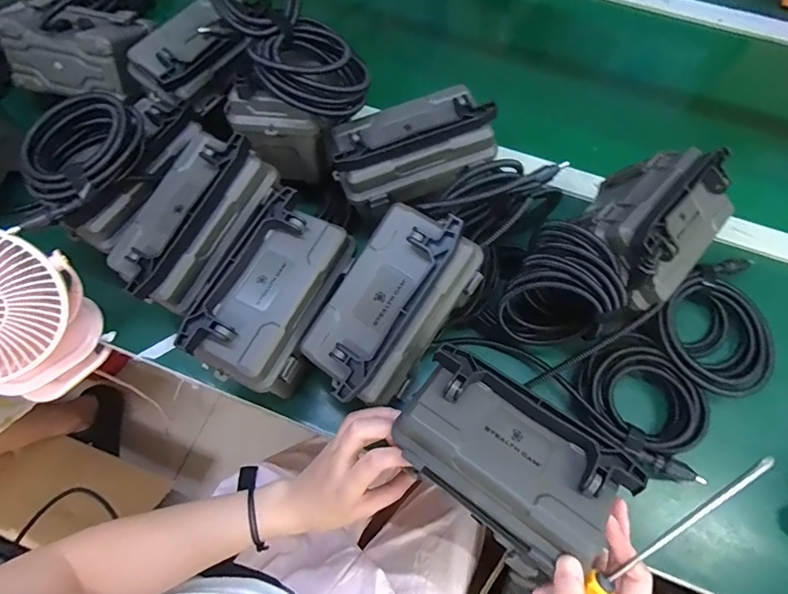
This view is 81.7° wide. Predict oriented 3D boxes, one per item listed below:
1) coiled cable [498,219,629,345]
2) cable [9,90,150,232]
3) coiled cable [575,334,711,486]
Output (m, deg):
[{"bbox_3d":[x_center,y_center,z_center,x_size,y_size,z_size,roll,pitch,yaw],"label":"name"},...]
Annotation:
[{"bbox_3d":[0.171,-0.001,0.471,0.097,0.124,0.091,1,65,-1],"label":"coiled cable"},{"bbox_3d":[-0.317,-0.134,0.444,0.107,0.044,0.154,40,70,16],"label":"cable"},{"bbox_3d":[0.263,0.118,0.477,0.112,0.033,0.144,-31,70,-14],"label":"coiled cable"}]

